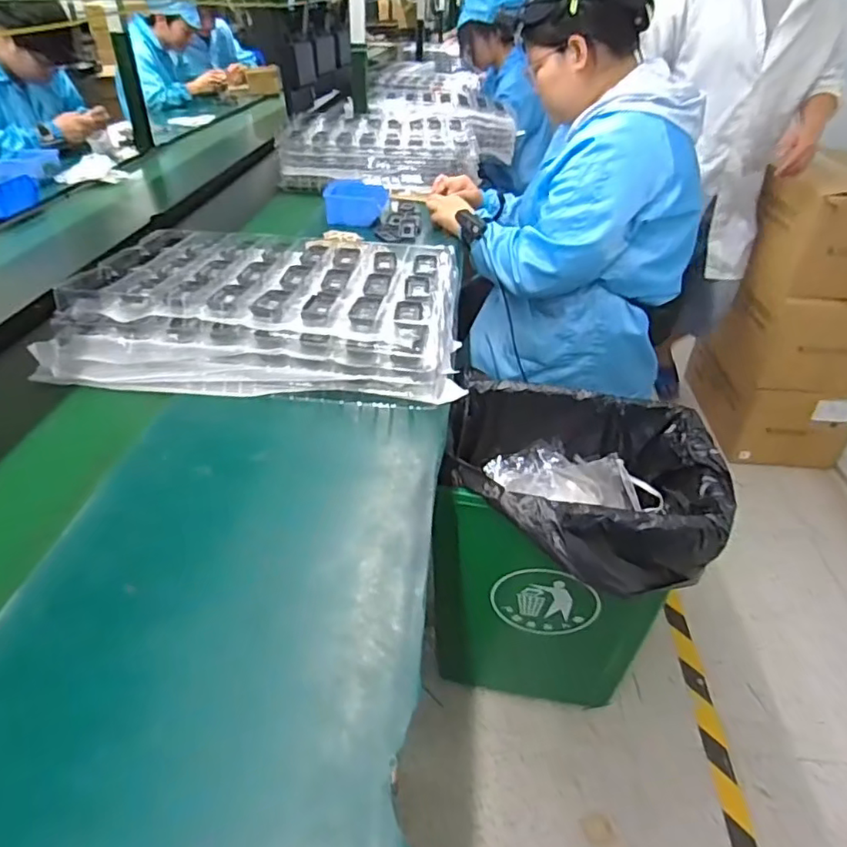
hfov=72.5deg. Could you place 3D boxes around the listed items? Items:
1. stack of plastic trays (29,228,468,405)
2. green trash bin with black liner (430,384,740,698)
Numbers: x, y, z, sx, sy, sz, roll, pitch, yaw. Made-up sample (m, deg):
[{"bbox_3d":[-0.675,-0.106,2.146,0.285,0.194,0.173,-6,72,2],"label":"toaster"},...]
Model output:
[{"bbox_3d":[-0.237,-0.181,0.887,0.563,0.104,0.345,1,36,0],"label":"stack of plastic trays"},{"bbox_3d":[0.247,0.255,1.075,0.401,0.562,0.368,7,36,8],"label":"green trash bin with black liner"}]

